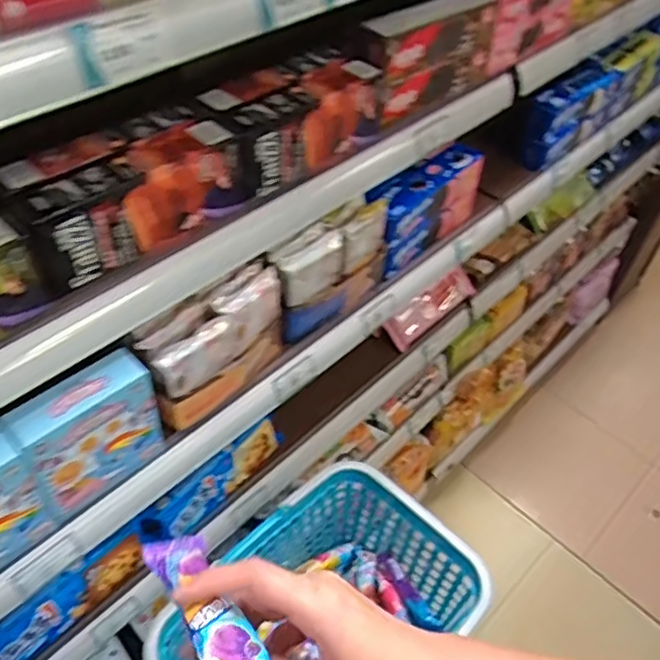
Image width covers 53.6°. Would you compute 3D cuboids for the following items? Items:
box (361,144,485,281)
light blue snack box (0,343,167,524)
[{"bbox_3d":[0.124,-0.172,0.898,0.062,0.109,0.205,36,54,25],"label":"box"},{"bbox_3d":[-0.223,0.099,0.611,0.044,0.133,0.122,36,55,25],"label":"light blue snack box"}]

